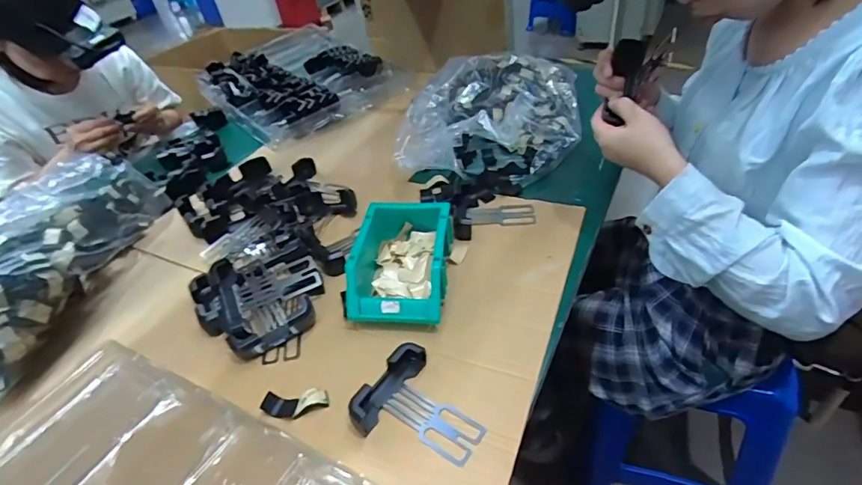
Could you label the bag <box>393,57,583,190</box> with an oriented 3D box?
[{"bbox_3d":[0.108,-0.227,0.835,0.293,0.117,0.303,5,42,17],"label":"bag"}]

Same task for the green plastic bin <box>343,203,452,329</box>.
[{"bbox_3d":[-0.037,0.026,0.575,0.121,0.078,0.153,-2,40,10],"label":"green plastic bin"}]

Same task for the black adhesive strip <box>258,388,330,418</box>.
[{"bbox_3d":[-0.139,0.163,0.478,0.066,0.010,0.025,-8,40,2],"label":"black adhesive strip"}]

